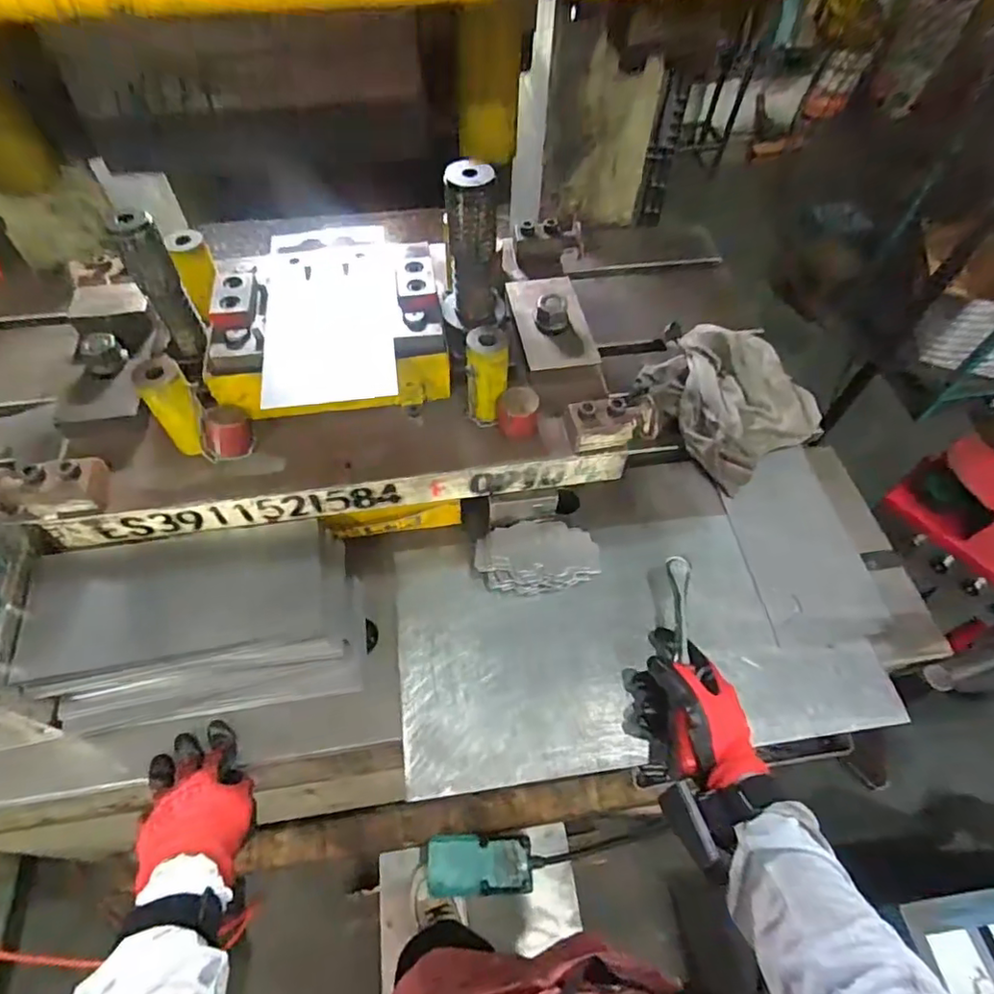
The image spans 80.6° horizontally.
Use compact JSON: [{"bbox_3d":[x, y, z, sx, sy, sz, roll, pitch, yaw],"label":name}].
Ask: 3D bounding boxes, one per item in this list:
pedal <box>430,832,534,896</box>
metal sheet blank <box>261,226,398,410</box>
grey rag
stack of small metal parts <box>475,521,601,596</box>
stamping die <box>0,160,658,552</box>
[{"bbox_3d":[-0.026,0.712,1.134,0.209,0.055,0.102,13,53,-19],"label":"pedal"},{"bbox_3d":[-0.166,-0.191,0.589,0.127,0.009,0.245,-7,58,-7],"label":"metal sheet blank"},{"bbox_3d":[0.295,-0.136,0.774,0.186,0.070,0.218,-32,62,-21],"label":"grey rag"},{"bbox_3d":[0.045,0.070,0.652,0.131,0.046,0.075,1,56,-1],"label":"stack of small metal parts"},{"bbox_3d":[-0.169,-0.144,0.611,0.594,0.244,0.295,-9,56,-7],"label":"stamping die"}]

